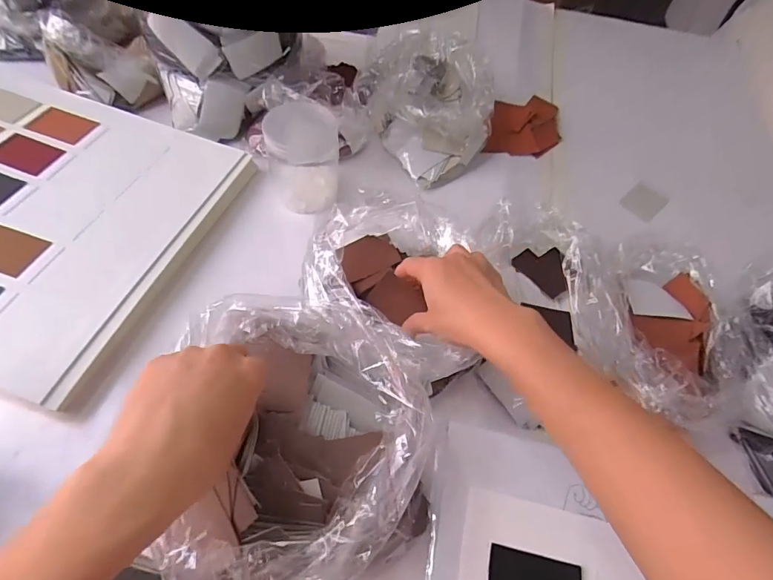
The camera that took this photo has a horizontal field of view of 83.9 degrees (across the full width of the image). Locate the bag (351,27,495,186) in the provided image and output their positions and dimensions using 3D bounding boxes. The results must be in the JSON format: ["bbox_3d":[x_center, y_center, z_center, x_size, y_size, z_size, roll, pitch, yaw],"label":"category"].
[{"bbox_3d":[0.065,-0.263,0.607,0.166,0.084,0.233,15,56,5],"label":"bag"}]

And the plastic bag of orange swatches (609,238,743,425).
[{"bbox_3d":[0.279,0.031,0.437,0.124,0.060,0.216,13,56,3],"label":"plastic bag of orange swatches"}]

